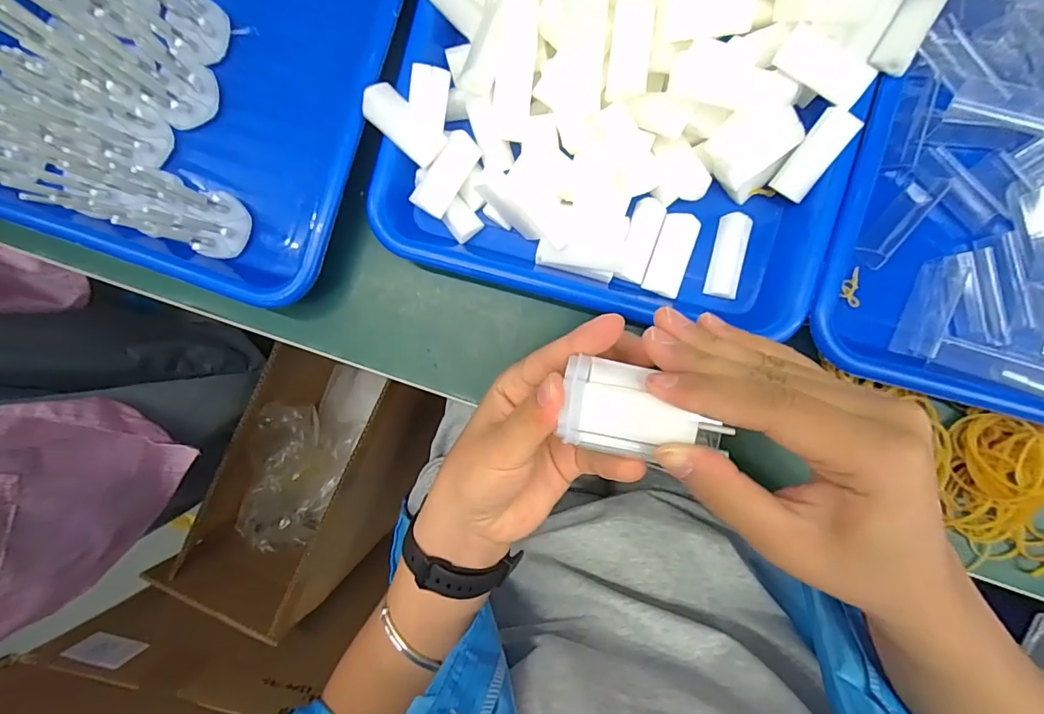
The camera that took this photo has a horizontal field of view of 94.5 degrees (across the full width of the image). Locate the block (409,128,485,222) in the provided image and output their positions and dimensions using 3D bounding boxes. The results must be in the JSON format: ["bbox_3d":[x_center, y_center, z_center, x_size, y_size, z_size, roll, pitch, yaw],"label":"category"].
[{"bbox_3d":[-0.042,-0.102,0.270,0.018,0.010,0.046,32,92,3],"label":"block"}]

